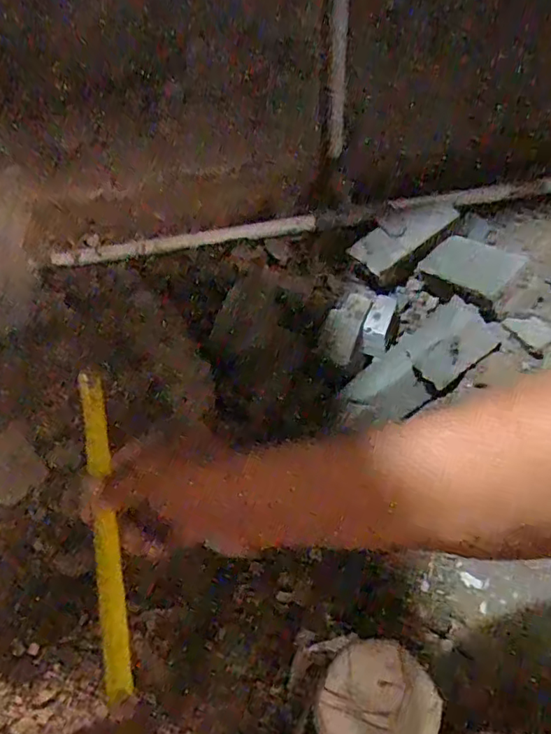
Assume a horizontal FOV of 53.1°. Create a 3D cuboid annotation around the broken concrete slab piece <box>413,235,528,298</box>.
[{"bbox_3d":[0.299,-0.157,0.844,0.135,0.077,0.016,19,40,3],"label":"broken concrete slab piece"}]

